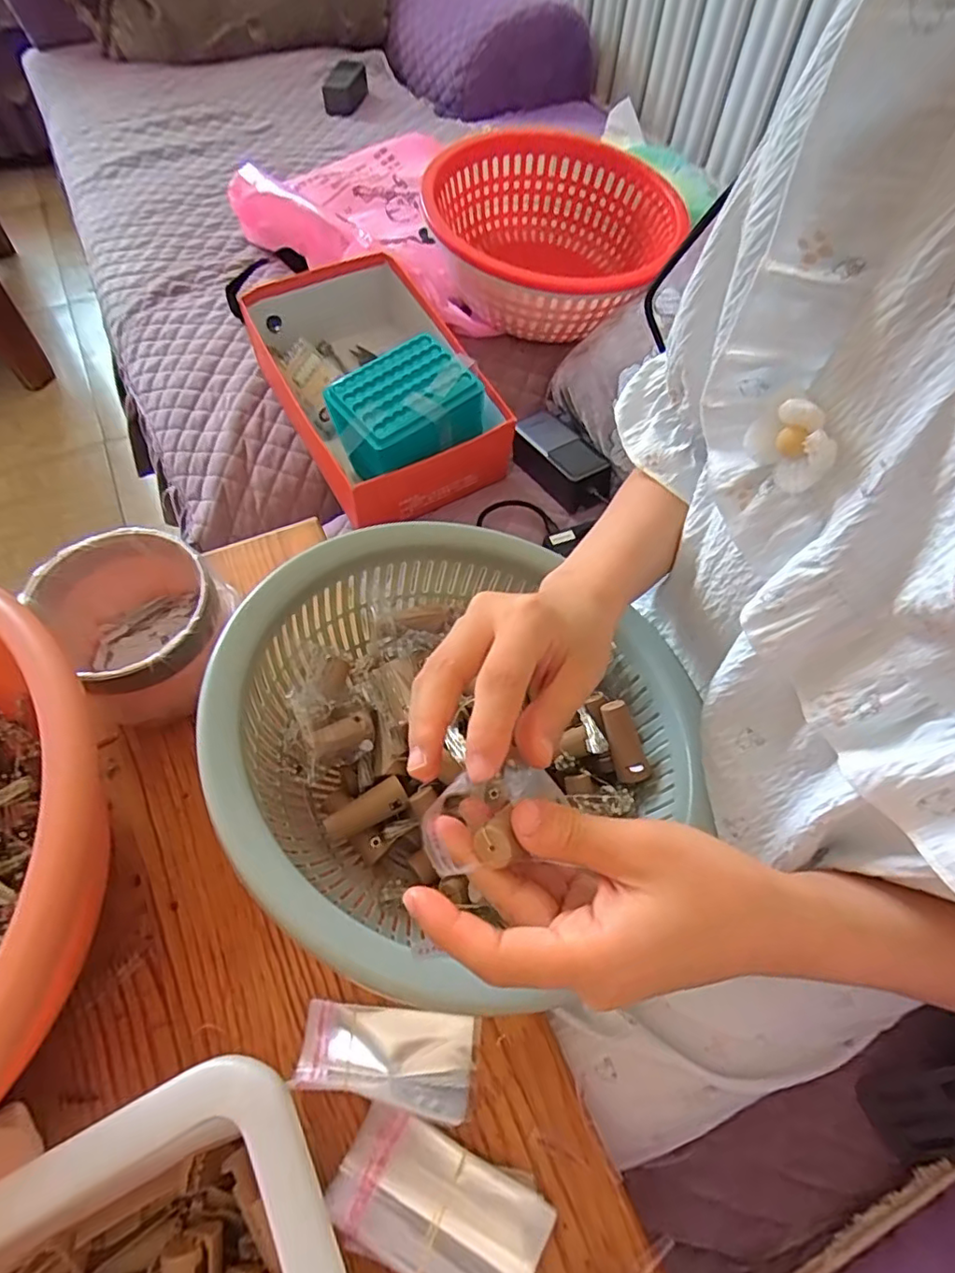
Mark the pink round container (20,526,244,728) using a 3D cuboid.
[{"bbox_3d":[-0.232,-0.007,0.415,0.102,0.081,0.113,-34,66,-20],"label":"pink round container"}]

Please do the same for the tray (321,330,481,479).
[{"bbox_3d":[-0.072,-0.228,0.577,0.145,0.059,0.089,-26,63,-16],"label":"tray"}]

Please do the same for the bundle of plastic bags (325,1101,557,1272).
[{"bbox_3d":[-0.020,0.289,0.294,0.105,0.019,0.056,21,61,11],"label":"bundle of plastic bags"}]

